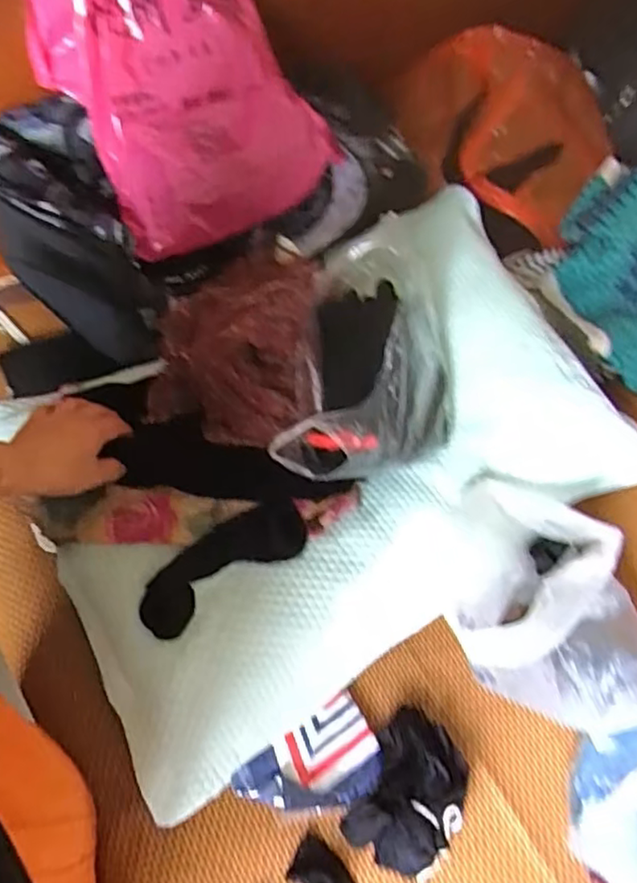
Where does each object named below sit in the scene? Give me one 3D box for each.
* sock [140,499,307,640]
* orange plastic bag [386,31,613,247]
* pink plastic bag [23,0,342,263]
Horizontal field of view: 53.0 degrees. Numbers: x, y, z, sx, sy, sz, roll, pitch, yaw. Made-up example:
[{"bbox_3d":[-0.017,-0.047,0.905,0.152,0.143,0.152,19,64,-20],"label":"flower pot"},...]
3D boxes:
[{"bbox_3d":[-0.093,0.116,0.628,0.183,0.033,0.064,-33,69,-18],"label":"sock"},{"bbox_3d":[0.280,-0.490,0.958,0.316,0.146,0.267,20,63,7],"label":"orange plastic bag"},{"bbox_3d":[-0.151,-0.414,0.709,0.257,0.235,0.286,-27,67,-16],"label":"pink plastic bag"}]

